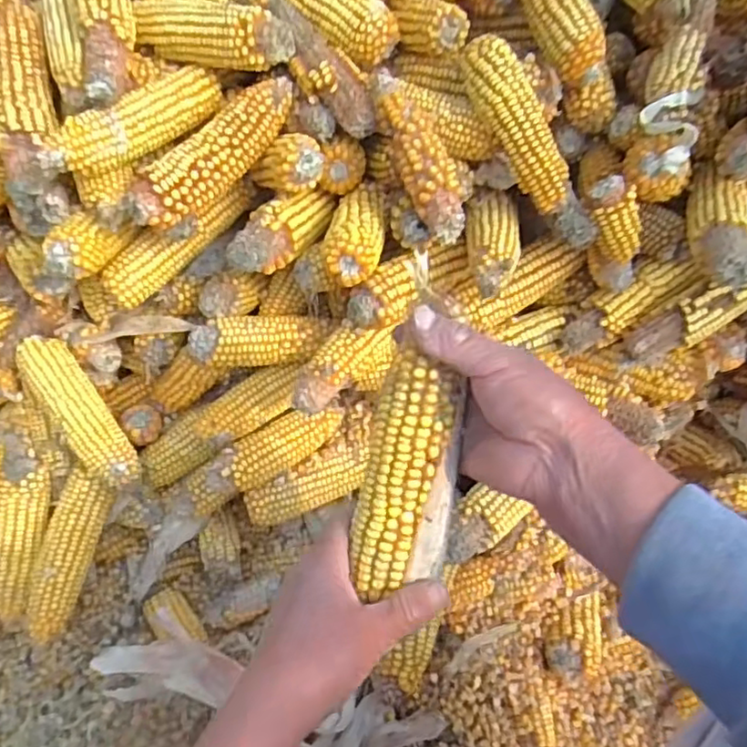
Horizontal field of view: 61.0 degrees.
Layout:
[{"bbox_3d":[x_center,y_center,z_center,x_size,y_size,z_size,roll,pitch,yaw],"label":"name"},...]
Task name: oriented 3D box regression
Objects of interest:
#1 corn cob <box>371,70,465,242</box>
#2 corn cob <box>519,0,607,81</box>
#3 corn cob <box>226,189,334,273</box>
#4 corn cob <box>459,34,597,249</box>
[{"bbox_3d":[0.037,-0.185,0.530,0.043,0.031,0.158,-18,78,-19],"label":"corn cob"},{"bbox_3d":[0.160,-0.328,0.548,0.048,0.040,0.157,-13,75,-16],"label":"corn cob"},{"bbox_3d":[-0.080,-0.130,0.574,0.042,0.041,0.126,36,56,22],"label":"corn cob"},{"bbox_3d":[0.134,-0.190,0.529,0.051,0.040,0.189,-37,101,-30],"label":"corn cob"}]

